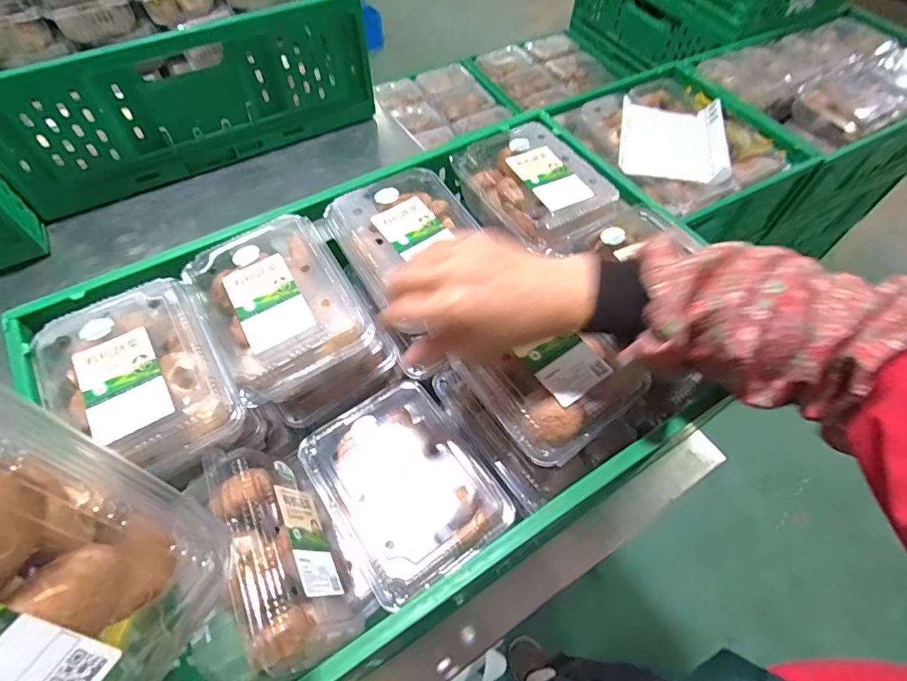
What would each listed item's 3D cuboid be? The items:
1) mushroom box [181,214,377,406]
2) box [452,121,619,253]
[{"bbox_3d":[-0.162,-0.036,0.442,0.133,0.055,0.172,-30,63,-17],"label":"mushroom box"},{"bbox_3d":[0.088,-0.170,0.536,0.127,0.062,0.169,-30,62,-17],"label":"box"}]

